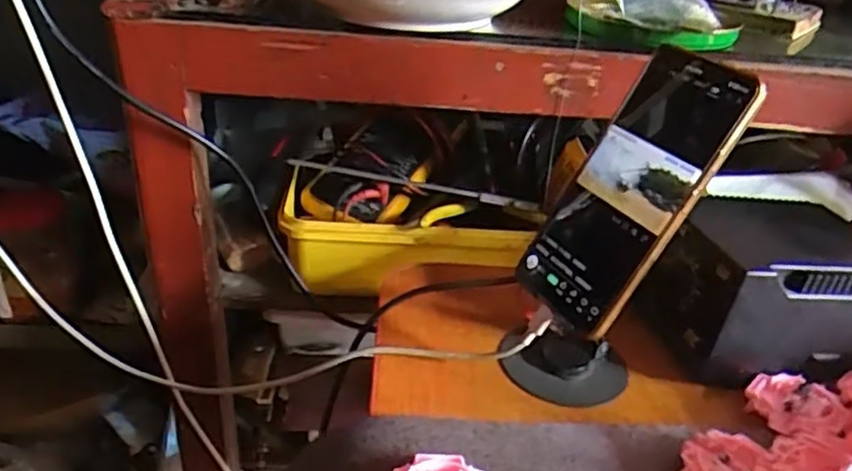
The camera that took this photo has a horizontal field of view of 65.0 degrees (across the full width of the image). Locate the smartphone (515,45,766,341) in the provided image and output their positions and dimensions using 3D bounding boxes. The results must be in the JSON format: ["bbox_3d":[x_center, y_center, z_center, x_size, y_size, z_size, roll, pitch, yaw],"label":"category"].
[{"bbox_3d":[0.116,-0.026,0.387,0.013,0.164,0.076,23,15,-39],"label":"smartphone"}]

